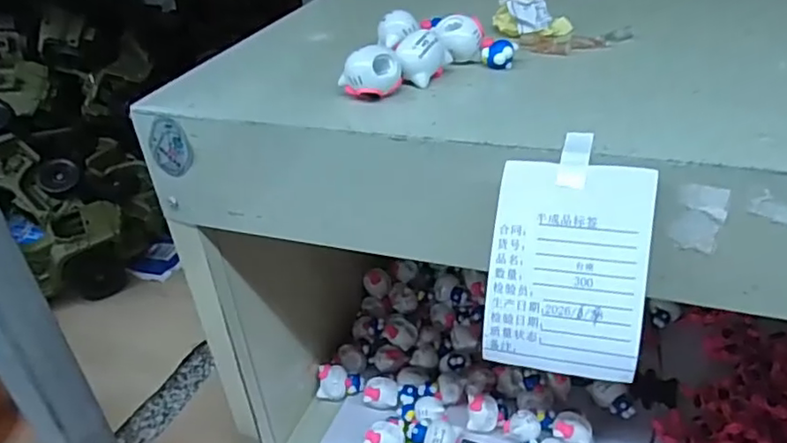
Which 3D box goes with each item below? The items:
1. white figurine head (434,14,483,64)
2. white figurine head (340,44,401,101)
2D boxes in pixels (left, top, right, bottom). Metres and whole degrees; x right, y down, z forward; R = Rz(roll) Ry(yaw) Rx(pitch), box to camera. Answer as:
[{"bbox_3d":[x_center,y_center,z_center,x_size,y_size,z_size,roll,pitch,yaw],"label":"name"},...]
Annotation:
[{"bbox_3d":[0.032,-0.089,0.296,0.019,0.019,0.015,-12,35,-10],"label":"white figurine head"},{"bbox_3d":[-0.009,-0.065,0.268,0.024,0.020,0.015,-30,41,-31],"label":"white figurine head"}]

